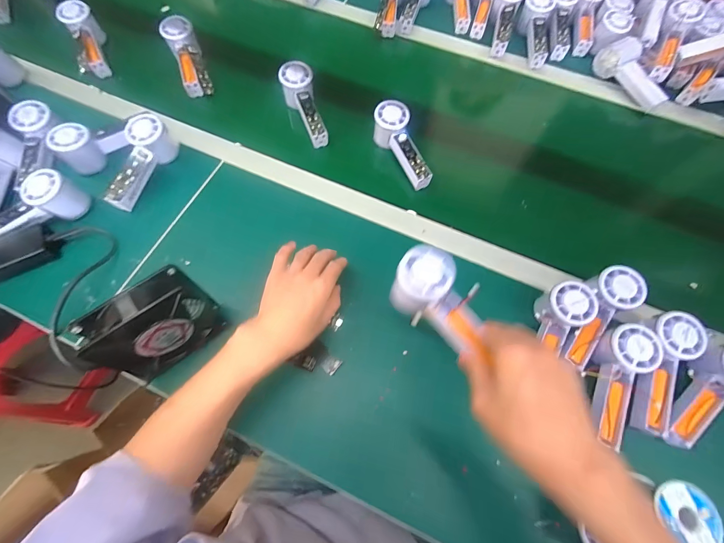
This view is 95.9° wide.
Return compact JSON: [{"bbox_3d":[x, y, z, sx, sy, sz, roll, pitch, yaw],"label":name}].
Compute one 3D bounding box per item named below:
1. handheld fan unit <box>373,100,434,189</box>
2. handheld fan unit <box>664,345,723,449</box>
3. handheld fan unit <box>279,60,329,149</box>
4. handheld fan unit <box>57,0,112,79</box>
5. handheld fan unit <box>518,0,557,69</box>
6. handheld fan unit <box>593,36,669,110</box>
[{"bbox_3d":[0.067,-0.208,0.541,0.052,0.052,0.147,-21,71,-9],"label":"handheld fan unit"},{"bbox_3d":[0.418,0.147,0.391,0.060,0.036,0.154,42,89,14],"label":"handheld fan unit"},{"bbox_3d":[-0.100,-0.294,0.586,0.053,0.051,0.156,-20,86,-8],"label":"handheld fan unit"},{"bbox_3d":[-0.540,-0.449,0.643,0.050,0.065,0.155,-19,85,-8],"label":"handheld fan unit"},{"bbox_3d":[0.352,-0.486,0.659,0.055,0.043,0.160,6,82,1],"label":"handheld fan unit"},{"bbox_3d":[0.516,-0.374,0.613,0.059,0.046,0.148,-31,73,-12],"label":"handheld fan unit"}]

